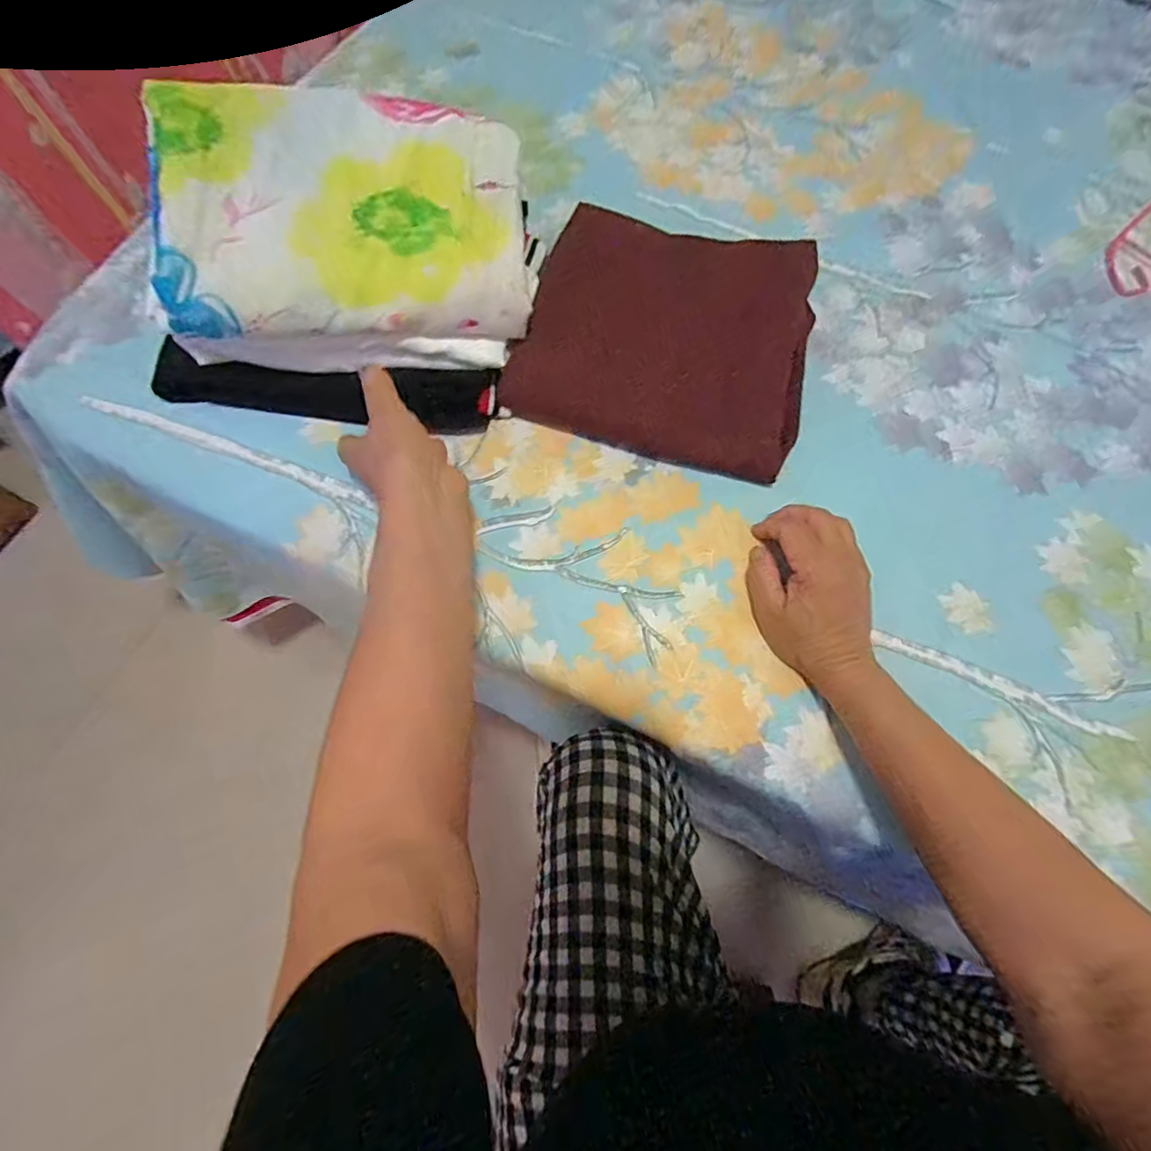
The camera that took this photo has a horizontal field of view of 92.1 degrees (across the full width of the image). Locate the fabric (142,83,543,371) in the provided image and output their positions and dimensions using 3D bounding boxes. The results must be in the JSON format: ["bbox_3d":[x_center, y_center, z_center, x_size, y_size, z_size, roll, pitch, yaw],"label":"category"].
[{"bbox_3d":[-0.157,-0.253,0.407,0.265,0.051,0.184,-5,92,-11],"label":"fabric"}]

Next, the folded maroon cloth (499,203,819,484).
[{"bbox_3d":[0.085,-0.209,0.480,0.235,0.045,0.217,18,70,4],"label":"folded maroon cloth"}]

